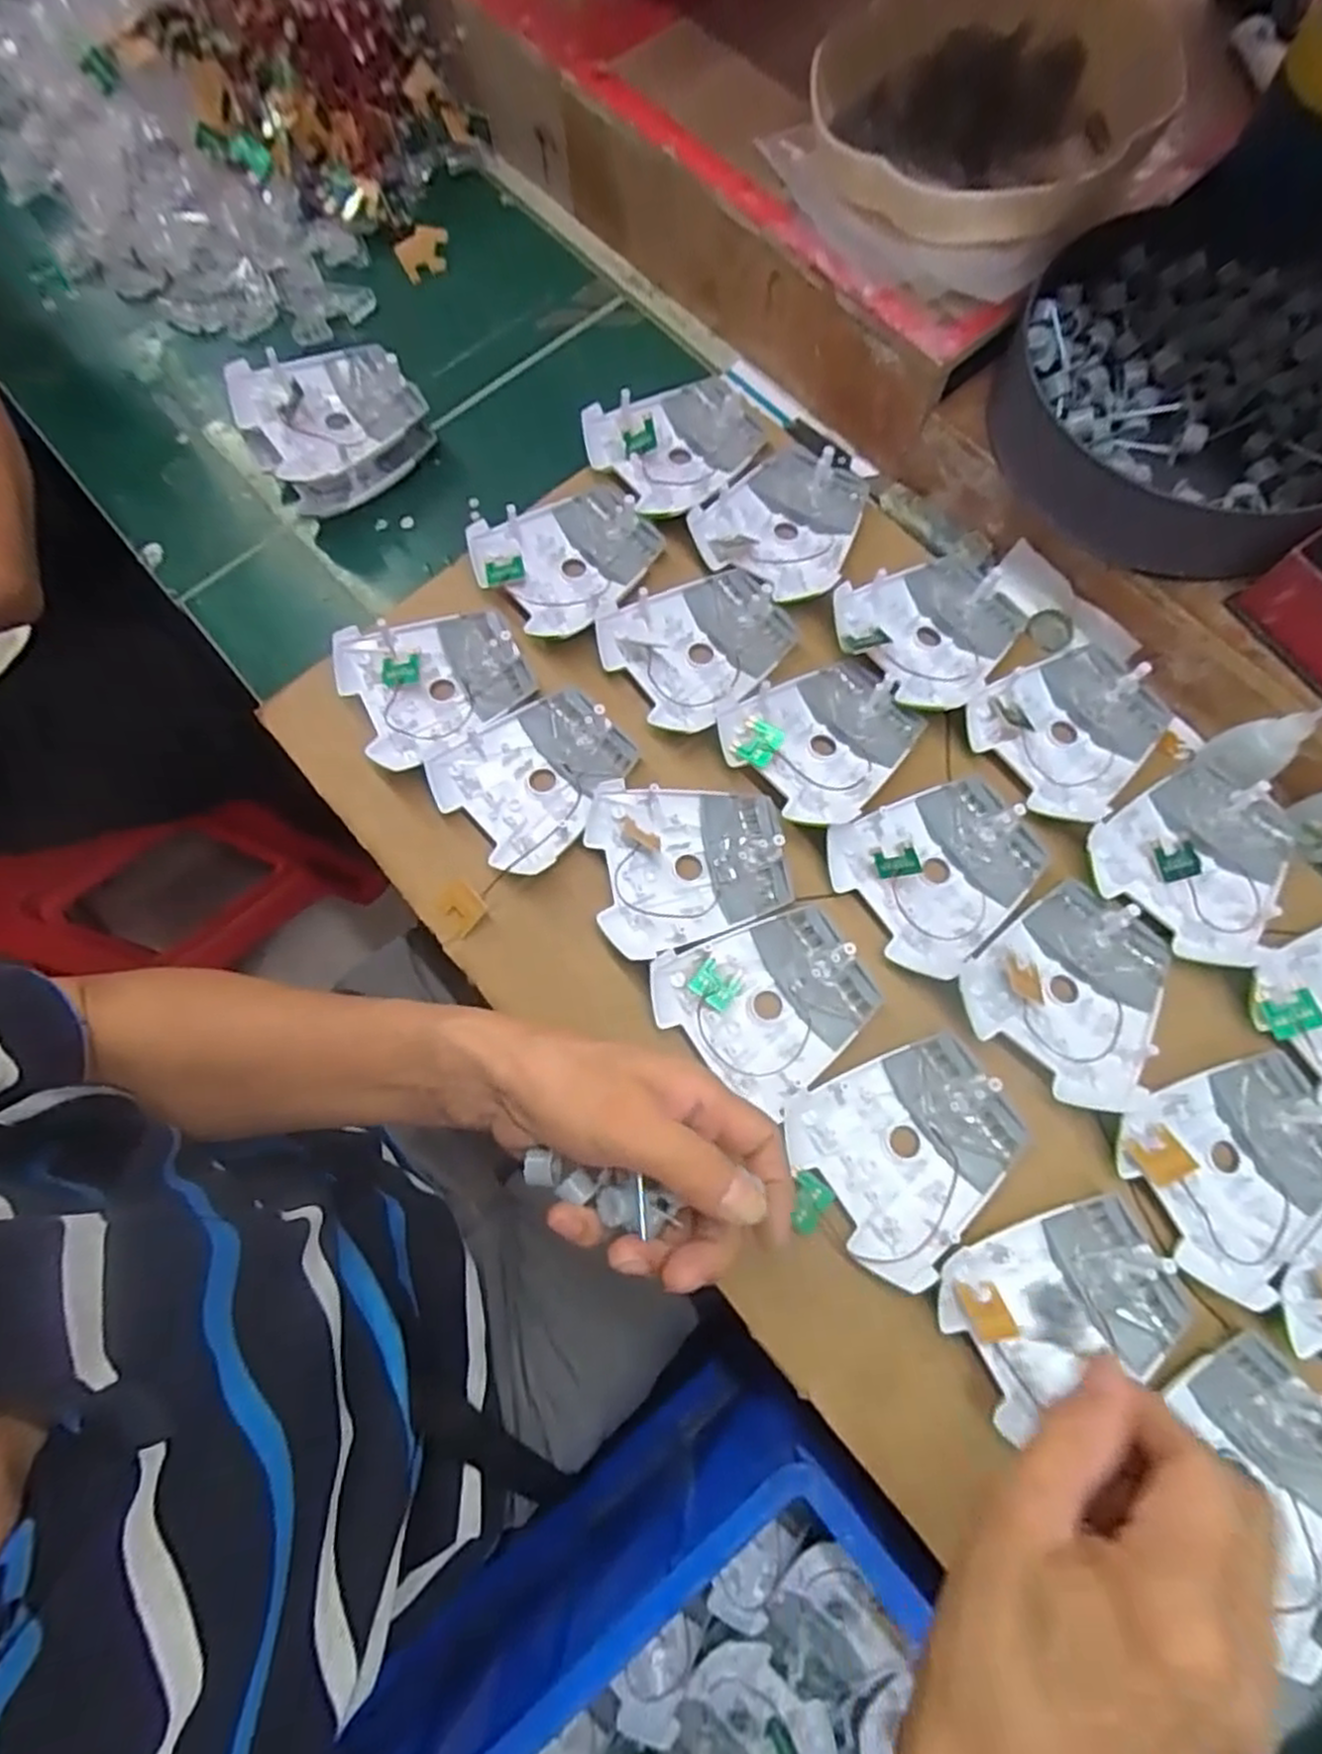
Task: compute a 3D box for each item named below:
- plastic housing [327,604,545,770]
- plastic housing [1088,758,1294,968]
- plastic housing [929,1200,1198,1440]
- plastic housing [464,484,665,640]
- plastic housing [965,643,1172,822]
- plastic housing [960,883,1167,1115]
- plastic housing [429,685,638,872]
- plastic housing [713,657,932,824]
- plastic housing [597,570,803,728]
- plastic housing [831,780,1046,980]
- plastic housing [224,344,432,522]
[{"bbox_3d":[-0.138,-0.121,0.469,0.107,0.017,0.093,-25,76,-4],"label":"plastic housing"},{"bbox_3d":[0.303,-0.014,0.426,0.095,0.020,0.105,44,81,11],"label":"plastic housing"},{"bbox_3d":[0.194,0.208,0.365,0.108,0.015,0.080,-17,76,-2],"label":"plastic housing"},{"bbox_3d":[-0.057,-0.204,0.491,0.112,0.020,0.092,-30,76,-6],"label":"plastic housing"},{"bbox_3d":[0.248,-0.091,0.454,0.112,0.019,0.093,-37,77,-7],"label":"plastic housing"},{"bbox_3d":[0.220,0.057,0.402,0.094,0.021,0.104,38,80,11],"label":"plastic housing"},{"bbox_3d":[-0.073,-0.061,0.450,0.106,0.014,0.090,-43,78,-9],"label":"plastic housing"},{"bbox_3d":[0.098,-0.085,0.449,0.106,0.023,0.091,-39,78,-8],"label":"plastic housing"},{"bbox_3d":[0.026,-0.145,0.473,0.107,0.018,0.093,-36,77,-7],"label":"plastic housing"},{"bbox_3d":[0.160,-0.003,0.428,0.110,0.018,0.095,-25,76,-5],"label":"plastic housing"},{"bbox_3d":[-0.217,-0.304,0.512,0.108,0.050,0.092,-32,77,-6],"label":"plastic housing"}]

